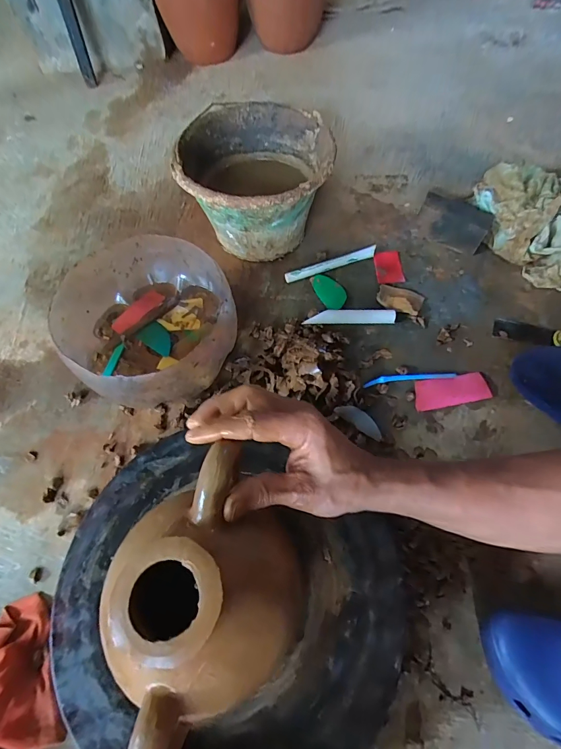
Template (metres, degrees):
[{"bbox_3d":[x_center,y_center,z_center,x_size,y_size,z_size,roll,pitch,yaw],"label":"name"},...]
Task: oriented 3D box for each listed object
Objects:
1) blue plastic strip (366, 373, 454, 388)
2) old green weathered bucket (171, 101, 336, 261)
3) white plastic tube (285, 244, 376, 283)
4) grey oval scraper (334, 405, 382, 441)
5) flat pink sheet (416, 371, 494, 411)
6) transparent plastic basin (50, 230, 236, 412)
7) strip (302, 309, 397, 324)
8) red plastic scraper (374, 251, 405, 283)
[{"bbox_3d":[0.192,0.005,0.560,0.134,0.004,0.013,-6,76,1],"label":"blue plastic strip"},{"bbox_3d":[-0.041,-0.317,0.664,0.243,0.174,0.249,-1,62,3],"label":"old green weathered bucket"},{"bbox_3d":[0.090,-0.197,0.673,0.171,0.014,0.020,-18,62,-8],"label":"white plastic tube"},{"bbox_3d":[0.112,0.063,0.531,0.073,0.006,0.027,34,67,0],"label":"grey oval scraper"},{"bbox_3d":[0.250,0.023,0.552,0.108,0.006,0.044,-9,71,-2],"label":"flat pink sheet"},{"bbox_3d":[-0.190,-0.068,0.561,0.242,0.126,0.242,-1,61,2],"label":"transparent plastic basin"},{"bbox_3d":[0.113,-0.093,0.606,0.144,0.024,0.007,-2,31,-4],"label":"strip"},{"bbox_3d":[0.192,-0.194,0.671,0.050,0.010,0.073,-3,61,1],"label":"red plastic scraper"}]

